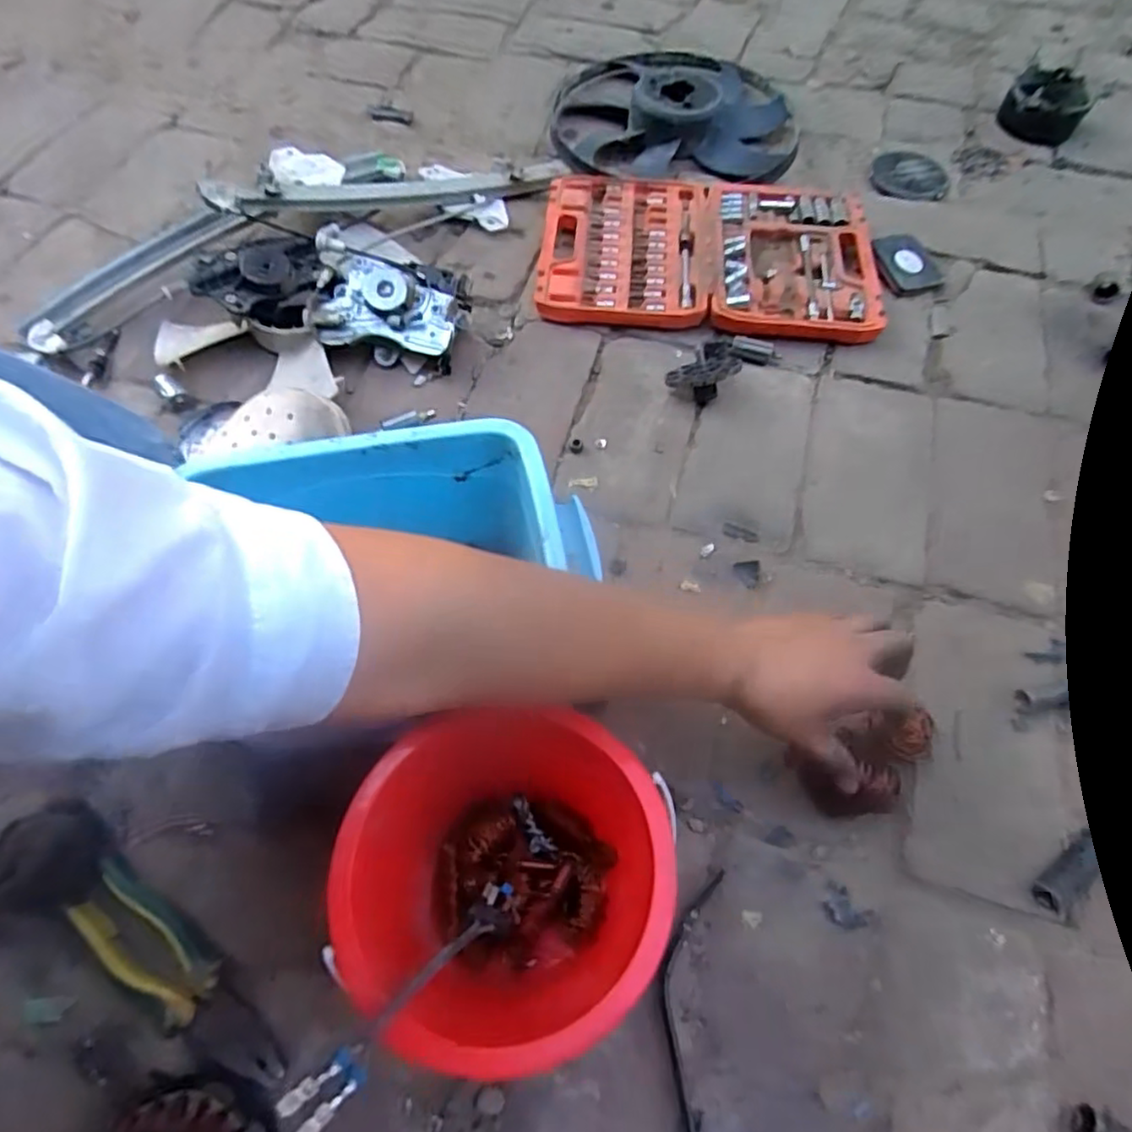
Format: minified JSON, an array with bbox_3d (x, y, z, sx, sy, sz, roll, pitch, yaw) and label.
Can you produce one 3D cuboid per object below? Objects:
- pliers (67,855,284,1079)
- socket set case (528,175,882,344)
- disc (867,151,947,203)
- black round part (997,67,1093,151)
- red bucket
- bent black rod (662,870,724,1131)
[{"bbox_3d":[-0.257,0.273,0.442,0.181,0.020,0.053,30,66,14],"label":"pliers"},{"bbox_3d":[0.166,-0.377,0.794,0.390,0.034,0.255,6,62,3],"label":"socket set case"},{"bbox_3d":[0.469,-0.530,0.903,0.100,0.007,0.111,19,63,10],"label":"disc"},{"bbox_3d":[0.660,-0.636,0.918,0.105,0.054,0.101,33,67,16],"label":"black round part"},{"bbox_3d":[-0.033,0.196,0.417,0.182,0.143,0.173,2,62,0],"label":"red bucket"},{"bbox_3d":[0.080,0.303,0.434,0.036,0.017,0.189,7,62,3],"label":"bent black rod"}]

